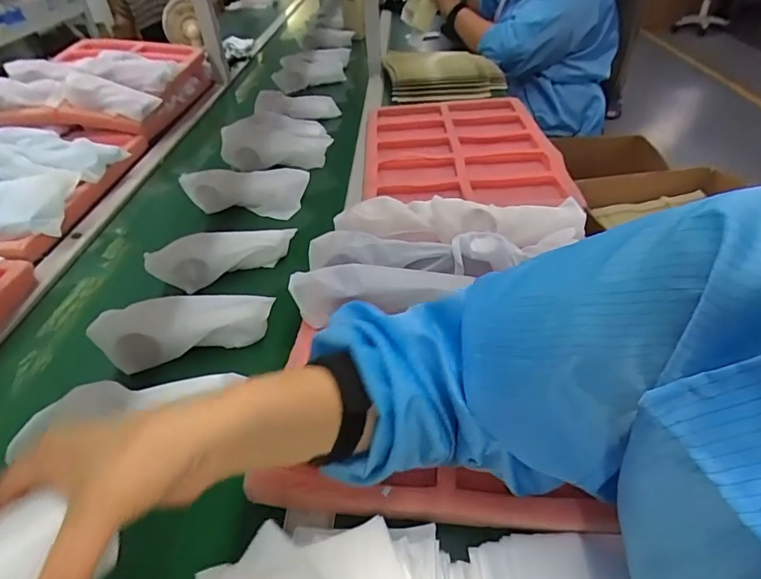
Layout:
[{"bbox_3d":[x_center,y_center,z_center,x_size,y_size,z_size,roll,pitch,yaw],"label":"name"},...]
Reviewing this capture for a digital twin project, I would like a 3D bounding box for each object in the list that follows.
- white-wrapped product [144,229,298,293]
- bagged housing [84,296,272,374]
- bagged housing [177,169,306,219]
[{"bbox_3d":[-0.216,-0.048,0.663,0.204,0.063,0.037,-19,44,-12],"label":"white-wrapped product"},{"bbox_3d":[-0.219,0.042,0.549,0.184,0.073,0.052,-13,43,-6],"label":"bagged housing"},{"bbox_3d":[-0.229,-0.162,0.818,0.203,0.063,0.070,-5,43,2],"label":"bagged housing"}]

